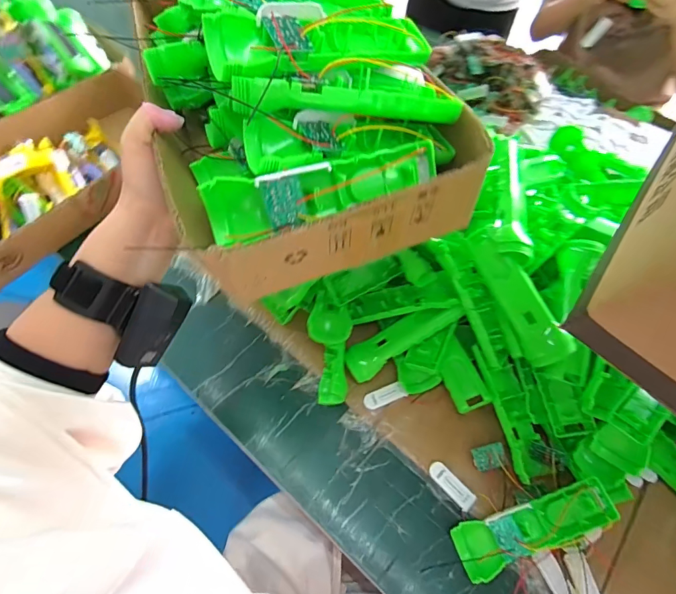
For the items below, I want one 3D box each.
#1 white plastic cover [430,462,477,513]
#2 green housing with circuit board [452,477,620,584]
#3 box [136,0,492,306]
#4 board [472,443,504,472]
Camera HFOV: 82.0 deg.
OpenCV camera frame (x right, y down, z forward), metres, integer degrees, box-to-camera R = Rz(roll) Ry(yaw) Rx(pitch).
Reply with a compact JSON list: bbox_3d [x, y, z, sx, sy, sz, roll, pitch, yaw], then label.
[{"bbox_3d":[0.131,0.215,0.445,0.022,0.009,0.057,-36,66,-24],"label":"white plastic cover"},{"bbox_3d":[0.204,0.241,0.404,0.163,0.038,0.049,-21,60,0],"label":"green housing with circuit board"},{"bbox_3d":[-0.031,-0.161,0.313,0.212,0.134,0.260,-15,59,-14],"label":"box"},{"bbox_3d":[0.176,0.188,0.454,0.036,0.004,0.025,-18,69,16],"label":"board"}]

